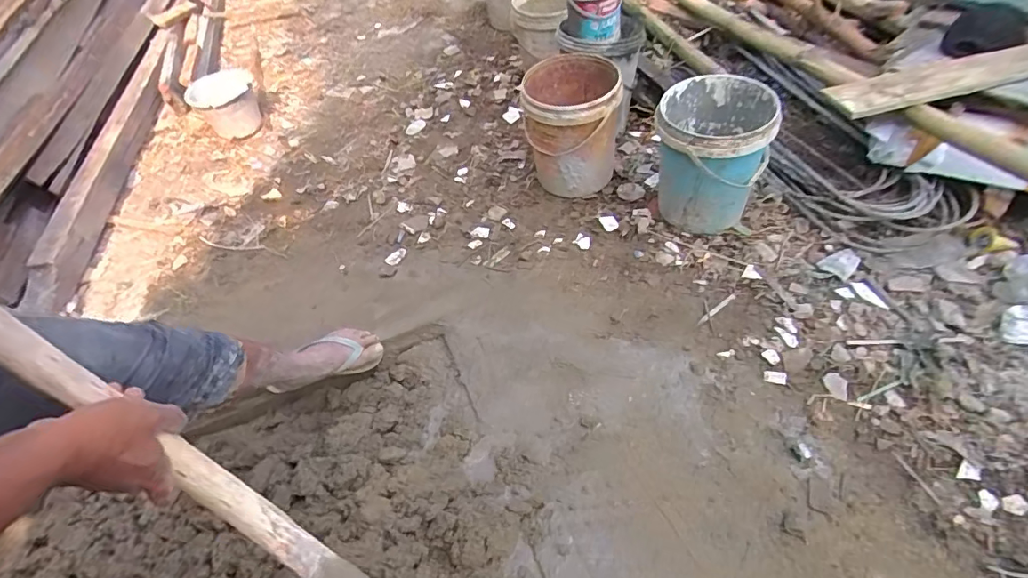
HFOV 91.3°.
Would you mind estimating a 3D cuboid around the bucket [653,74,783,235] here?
[{"bbox_3d":[0.576,-0.384,1.496,0.305,0.346,0.353,14,50,19],"label":"bucket"}]

